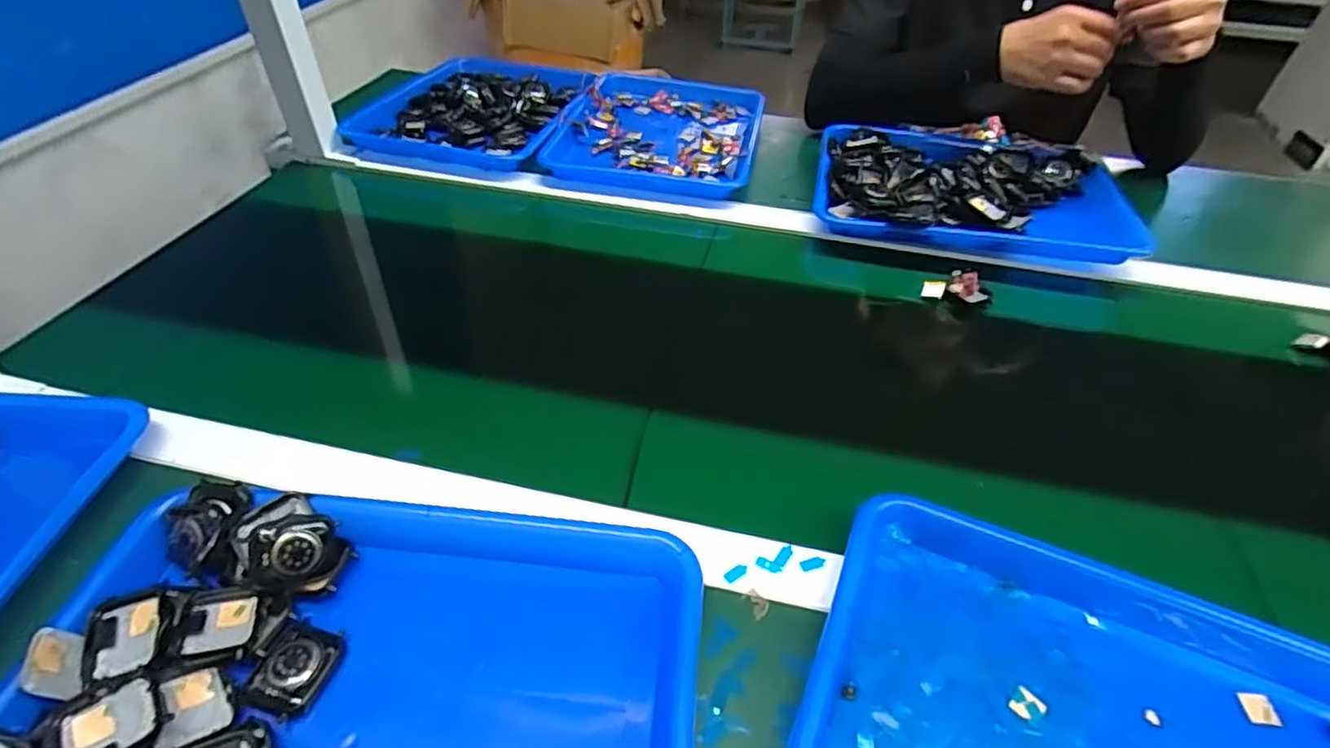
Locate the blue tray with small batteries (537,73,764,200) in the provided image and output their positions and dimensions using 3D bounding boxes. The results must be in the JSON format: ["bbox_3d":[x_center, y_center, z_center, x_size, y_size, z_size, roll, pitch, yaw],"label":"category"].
[{"bbox_3d":[0.002,-0.333,0.868,0.243,0.032,0.310,9,45,7],"label":"blue tray with small batteries"}]

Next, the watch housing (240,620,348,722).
[{"bbox_3d":[-0.197,0.157,0.345,0.034,0.014,0.044,11,45,8],"label":"watch housing"}]

